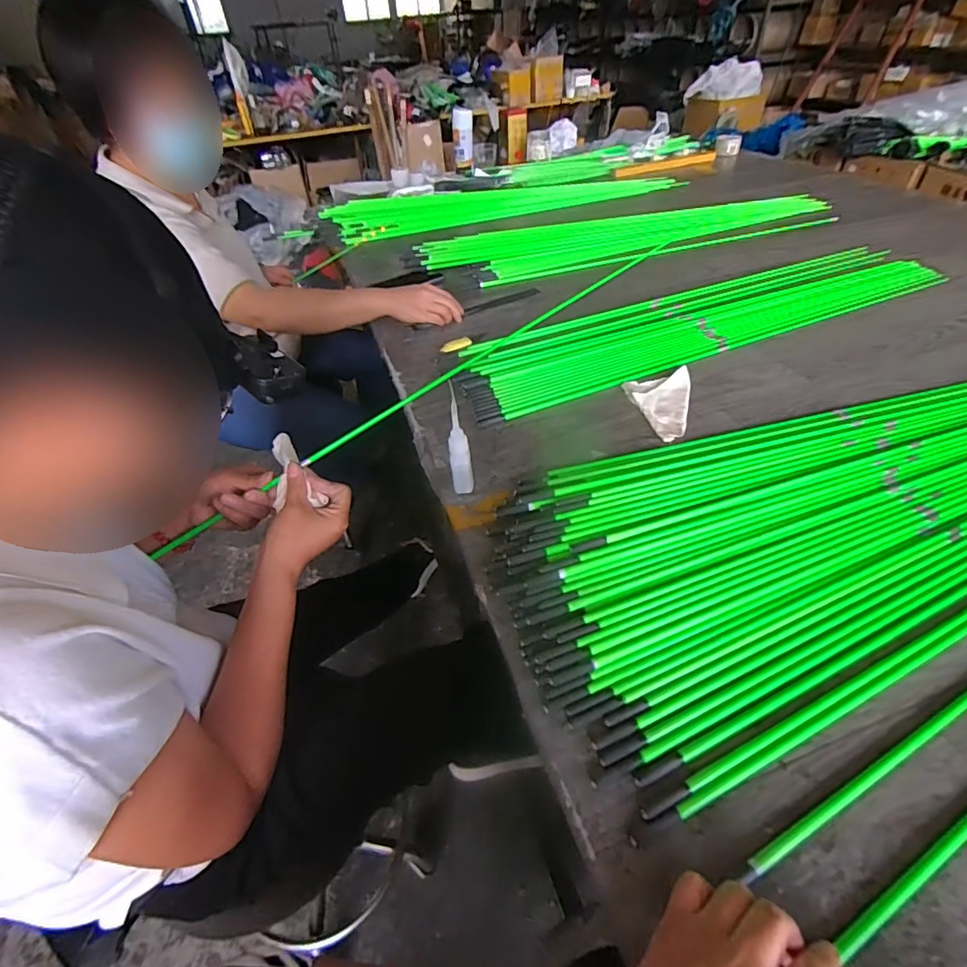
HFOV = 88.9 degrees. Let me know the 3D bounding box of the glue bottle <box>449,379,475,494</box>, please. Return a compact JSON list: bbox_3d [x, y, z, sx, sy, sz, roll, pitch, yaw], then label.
[{"bbox_3d":[-0.027,-0.044,0.551,0.023,0.133,0.026,-7,44,-3],"label":"glue bottle"}]

